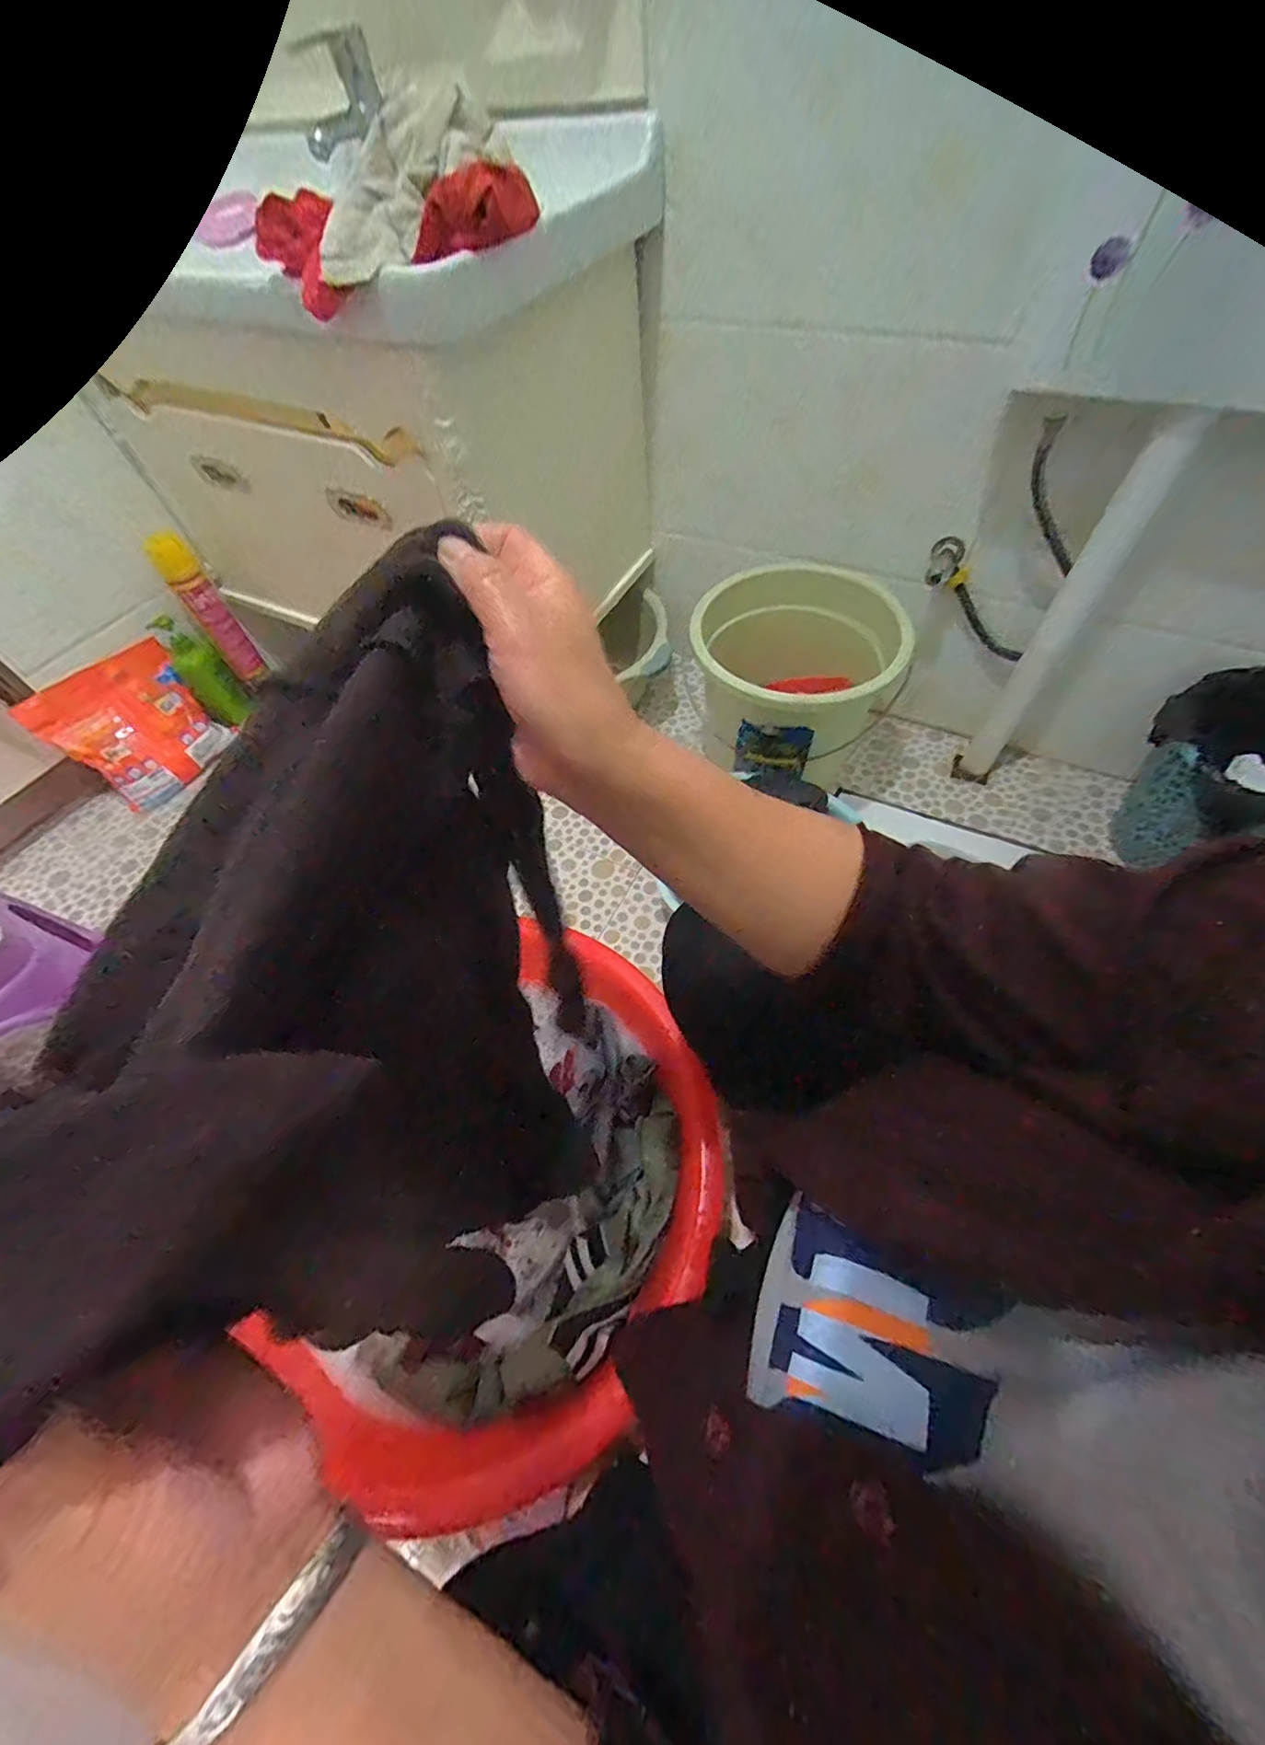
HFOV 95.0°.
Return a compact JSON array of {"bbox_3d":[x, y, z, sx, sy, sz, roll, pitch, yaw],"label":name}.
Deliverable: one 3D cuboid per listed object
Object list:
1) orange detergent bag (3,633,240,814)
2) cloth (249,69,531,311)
[{"bbox_3d":[-0.971,-0.286,1.132,0.090,0.224,0.245,9,50,44],"label":"orange detergent bag"},{"bbox_3d":[-0.228,-0.637,0.547,0.238,0.100,0.159,-23,58,-10],"label":"cloth"}]

